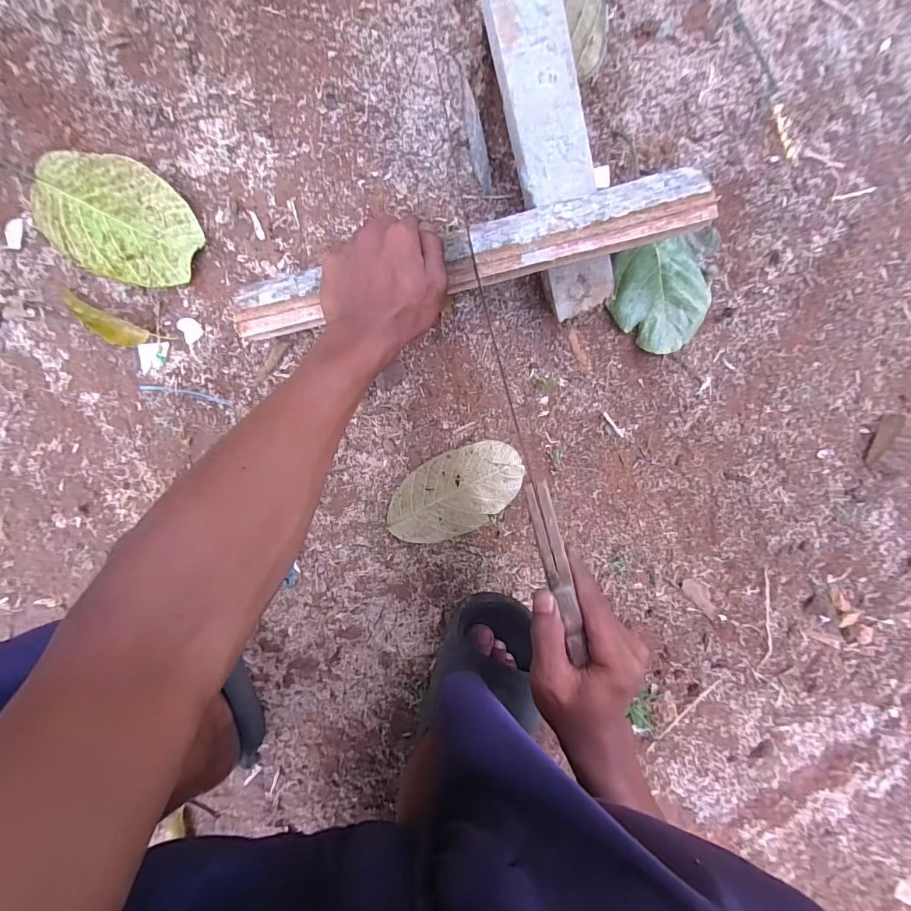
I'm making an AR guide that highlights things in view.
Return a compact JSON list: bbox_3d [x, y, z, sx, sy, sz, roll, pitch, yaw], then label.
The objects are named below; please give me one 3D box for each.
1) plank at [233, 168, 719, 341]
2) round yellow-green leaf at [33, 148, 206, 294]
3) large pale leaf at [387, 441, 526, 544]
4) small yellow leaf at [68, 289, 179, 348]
[{"bbox_3d":[0.002,-0.169,0.375,0.405,0.025,0.054,-11,97,7],"label":"plank"},{"bbox_3d":[-0.318,-0.223,0.410,0.157,0.010,0.103,27,95,-5],"label":"round yellow-green leaf"},{"bbox_3d":[0.000,0.039,0.452,0.148,0.012,0.083,-28,97,1],"label":"large pale leaf"},{"bbox_3d":[-0.330,-0.123,0.419,0.102,0.017,0.027,24,95,-5],"label":"small yellow leaf"}]

